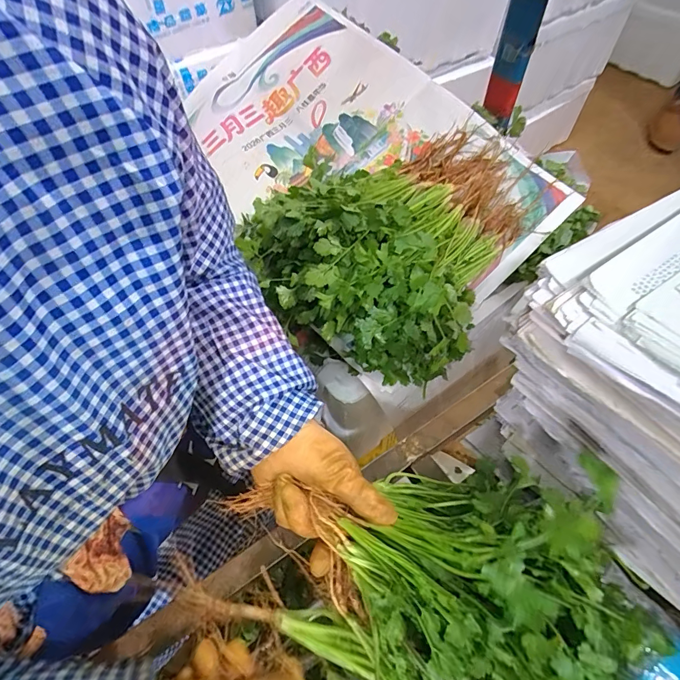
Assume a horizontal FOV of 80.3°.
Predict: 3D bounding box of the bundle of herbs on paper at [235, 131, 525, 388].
[{"bbox_3d":[0.060,-0.143,0.495,0.277,0.110,0.368,22,63,16],"label":"bundle of herbs on paper"}]

